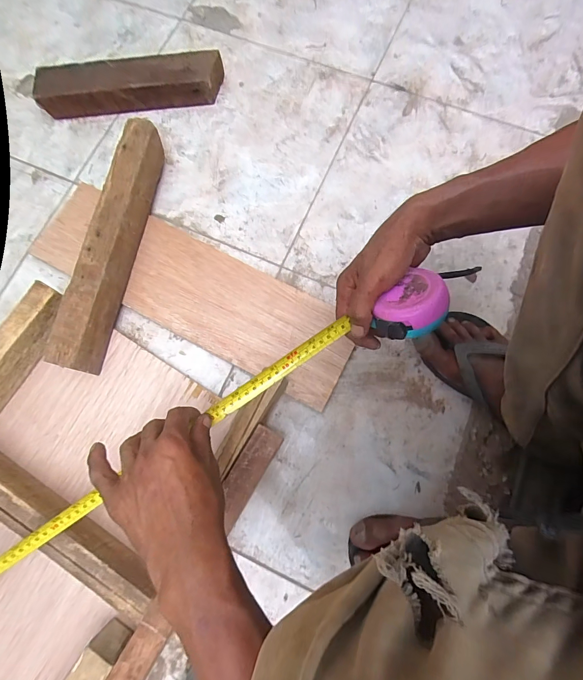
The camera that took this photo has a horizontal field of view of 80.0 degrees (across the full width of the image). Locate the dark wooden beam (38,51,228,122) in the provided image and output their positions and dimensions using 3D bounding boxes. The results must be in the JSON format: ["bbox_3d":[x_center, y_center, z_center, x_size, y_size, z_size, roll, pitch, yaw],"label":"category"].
[{"bbox_3d":[-0.271,-0.430,0.591,0.308,0.058,0.057,-7,78,-2],"label":"dark wooden beam"}]

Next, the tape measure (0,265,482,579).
[{"bbox_3d":[-0.218,0.194,0.363,0.926,0.064,0.066,-34,81,0],"label":"tape measure"}]

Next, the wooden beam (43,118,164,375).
[{"bbox_3d":[-0.258,-0.139,0.512,0.059,0.069,0.370,13,78,2],"label":"wooden beam"}]

